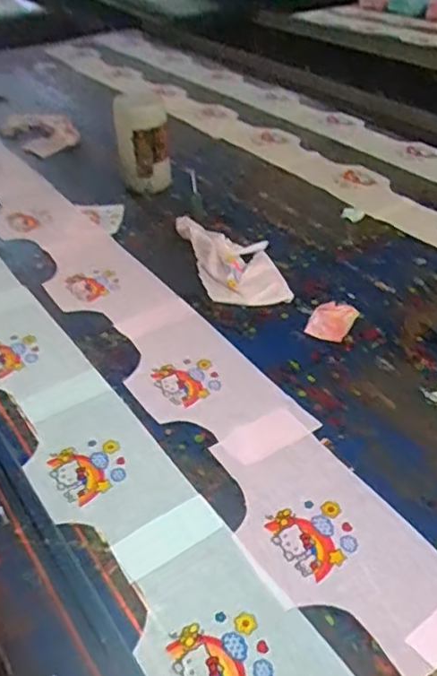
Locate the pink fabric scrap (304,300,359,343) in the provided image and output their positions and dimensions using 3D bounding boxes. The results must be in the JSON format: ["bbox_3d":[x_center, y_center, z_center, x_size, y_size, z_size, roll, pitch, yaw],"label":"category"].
[{"bbox_3d":[0.158,-0.024,0.871,0.058,0.005,0.081,18,44,22],"label":"pink fabric scrap"}]

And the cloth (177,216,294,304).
[{"bbox_3d":[0.021,-0.126,0.980,0.120,0.030,0.232,-13,41,-13],"label":"cloth"}]

